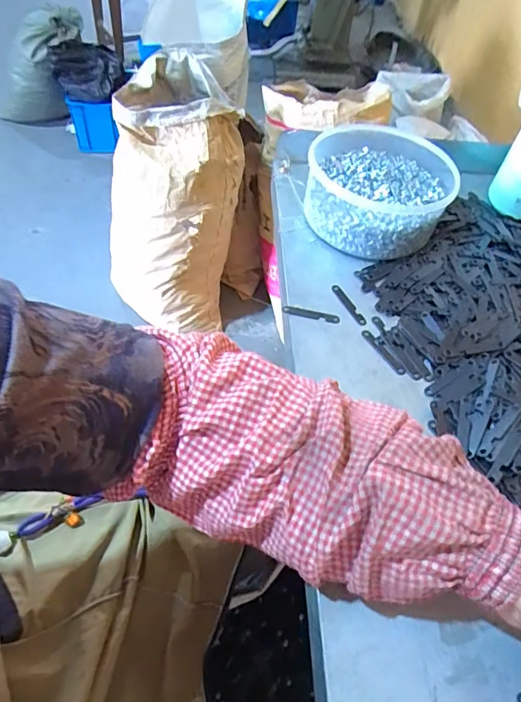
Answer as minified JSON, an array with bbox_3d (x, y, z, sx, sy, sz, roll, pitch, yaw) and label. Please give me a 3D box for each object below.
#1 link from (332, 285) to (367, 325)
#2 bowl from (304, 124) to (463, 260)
[{"bbox_3d":[0.084,-0.044,0.449,0.009,0.004,0.052,-20,56,-19],"label":"link"},{"bbox_3d":[0.128,-0.178,0.513,0.149,0.058,0.170,28,55,14],"label":"bowl"}]

